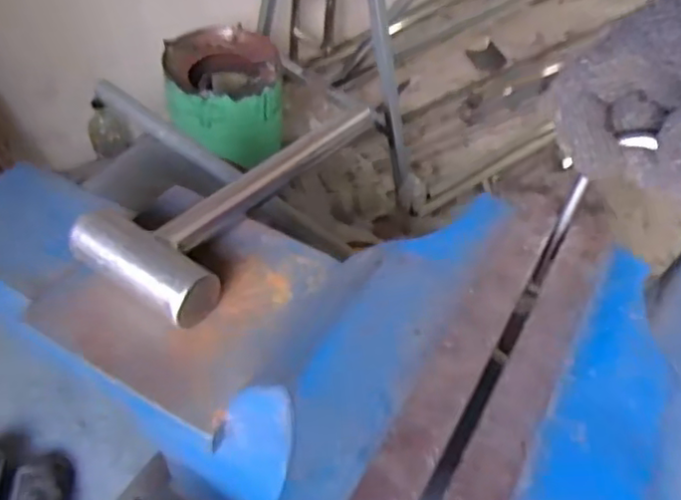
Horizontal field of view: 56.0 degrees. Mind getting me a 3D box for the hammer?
[{"bbox_3d":[-0.066,-0.055,0.464,0.095,0.031,0.266,25,48,17],"label":"hammer"}]

